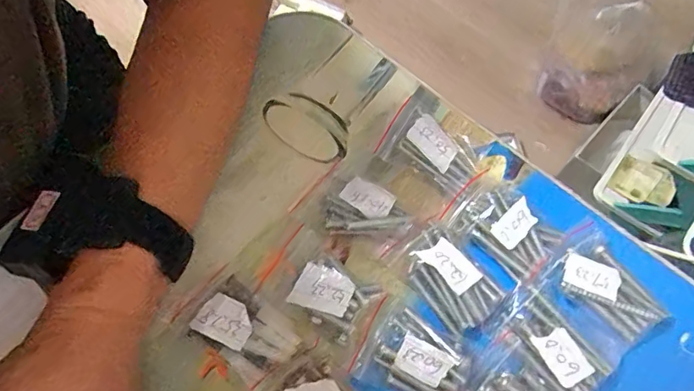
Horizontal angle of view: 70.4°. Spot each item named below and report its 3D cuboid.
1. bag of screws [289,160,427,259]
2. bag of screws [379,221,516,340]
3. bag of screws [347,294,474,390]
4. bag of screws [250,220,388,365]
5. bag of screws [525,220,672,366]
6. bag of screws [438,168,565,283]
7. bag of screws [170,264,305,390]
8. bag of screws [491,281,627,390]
[{"bbox_3d":[0.006,0.010,0.295,0.067,0.010,0.046,38,74,17],"label":"bag of screws"},{"bbox_3d":[0.055,0.043,0.273,0.041,0.013,0.062,-38,70,-12],"label":"bag of screws"},{"bbox_3d":[0.035,0.084,0.260,0.056,0.008,0.045,24,70,13],"label":"bag of screws"},{"bbox_3d":[-0.016,0.051,0.276,0.072,0.013,0.047,35,73,16],"label":"bag of screws"},{"bbox_3d":[0.139,0.053,0.268,0.050,0.011,0.064,-35,69,-11],"label":"bag of screws"},{"bbox_3d":[0.092,0.015,0.286,0.060,0.009,0.050,40,74,18],"label":"bag of screws"},{"bbox_3d":[-0.059,0.072,0.267,0.061,0.013,0.040,37,73,17],"label":"bag of screws"},{"bbox_3d":[0.113,0.079,0.263,0.061,0.009,0.048,35,73,16],"label":"bag of screws"}]

